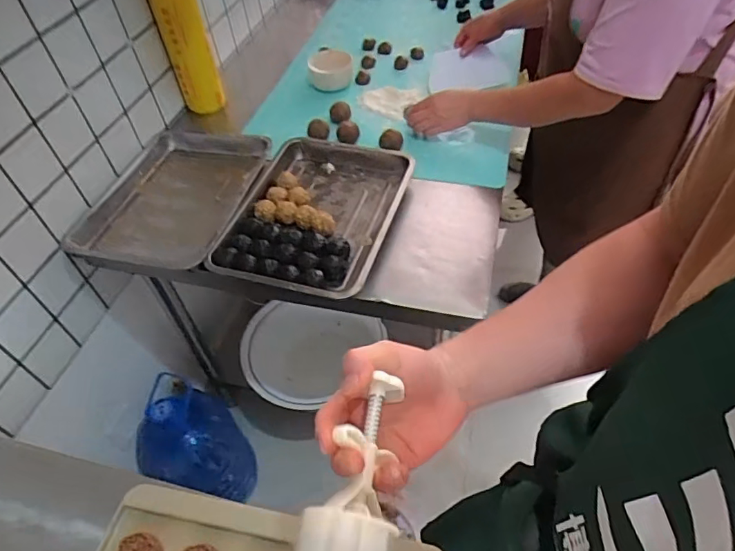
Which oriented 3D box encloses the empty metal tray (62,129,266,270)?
[{"bbox_3d":[-0.363,-0.145,0.959,0.287,0.070,0.339,8,50,12],"label":"empty metal tray"}]

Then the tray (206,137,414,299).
[{"bbox_3d":[-0.093,-0.115,0.888,0.272,0.057,0.340,10,50,14],"label":"tray"}]

